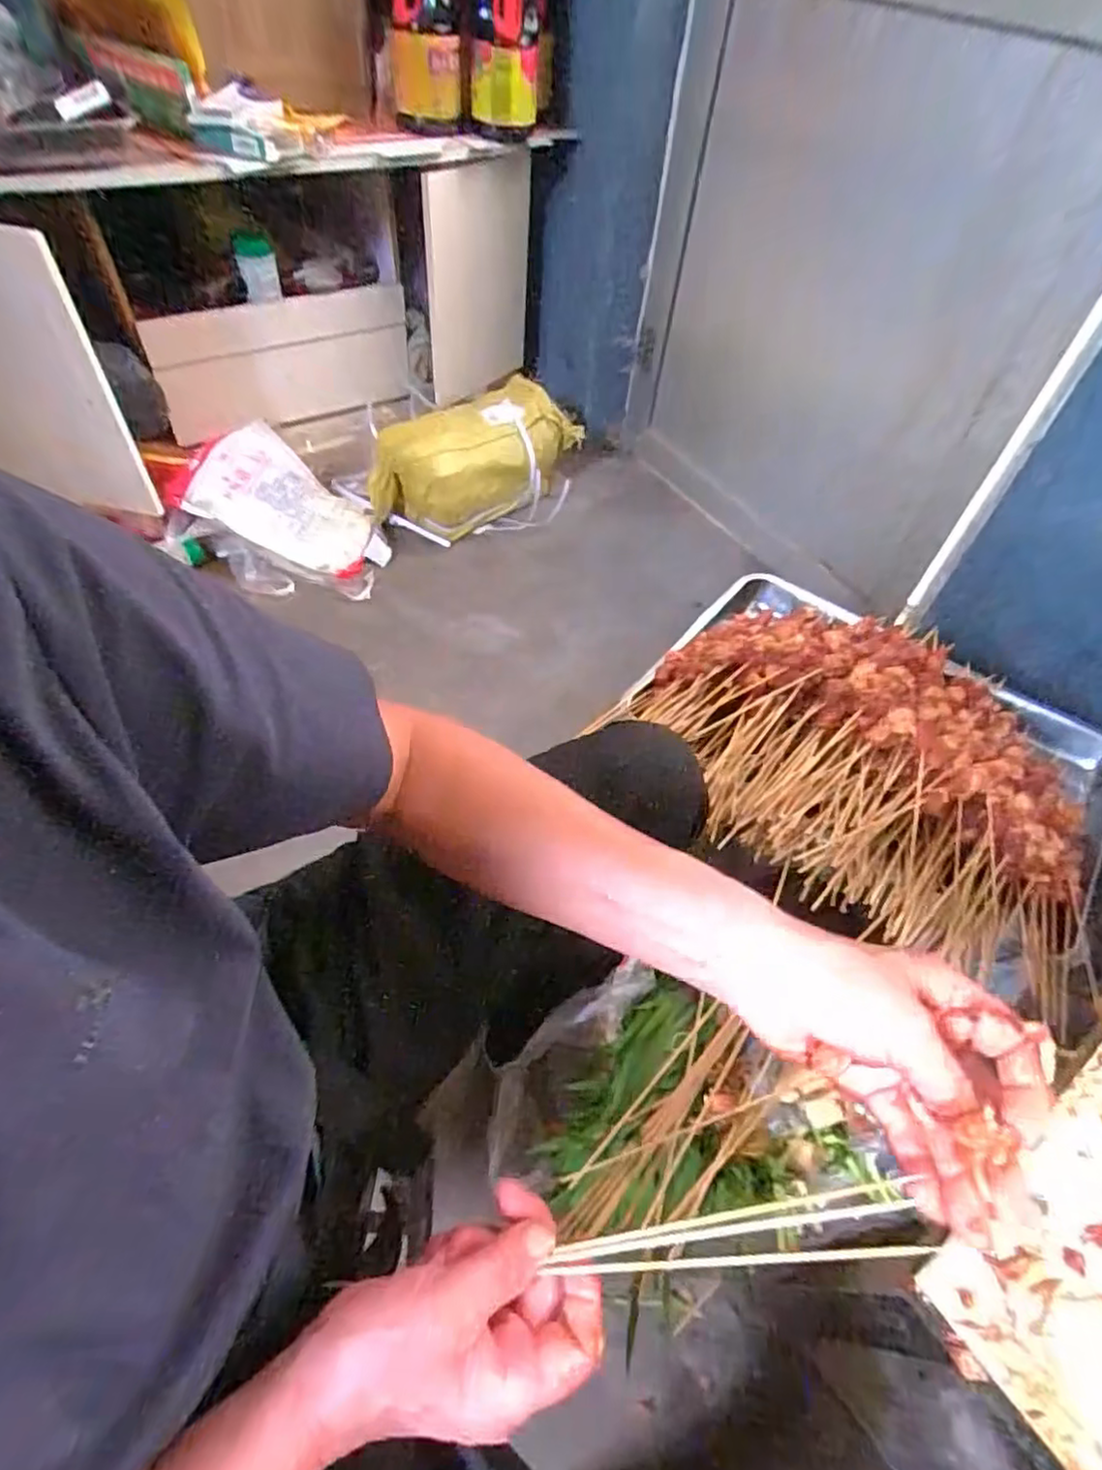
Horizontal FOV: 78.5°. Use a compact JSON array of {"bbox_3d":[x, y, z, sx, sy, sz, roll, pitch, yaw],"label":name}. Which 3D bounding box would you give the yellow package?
[{"bbox_3d":[-0.120,-0.519,1.300,0.406,0.222,0.169,-28,59,-25],"label":"yellow package"}]

